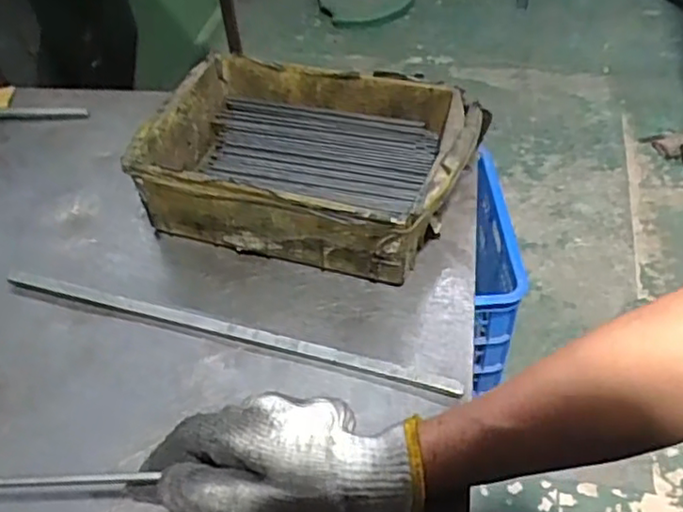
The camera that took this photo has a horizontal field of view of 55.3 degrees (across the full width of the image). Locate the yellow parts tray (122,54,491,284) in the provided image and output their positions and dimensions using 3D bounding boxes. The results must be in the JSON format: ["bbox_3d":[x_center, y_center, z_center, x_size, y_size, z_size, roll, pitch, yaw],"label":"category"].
[{"bbox_3d":[-0.028,-0.082,0.560,0.257,0.079,0.180,14,49,15],"label":"yellow parts tray"}]

